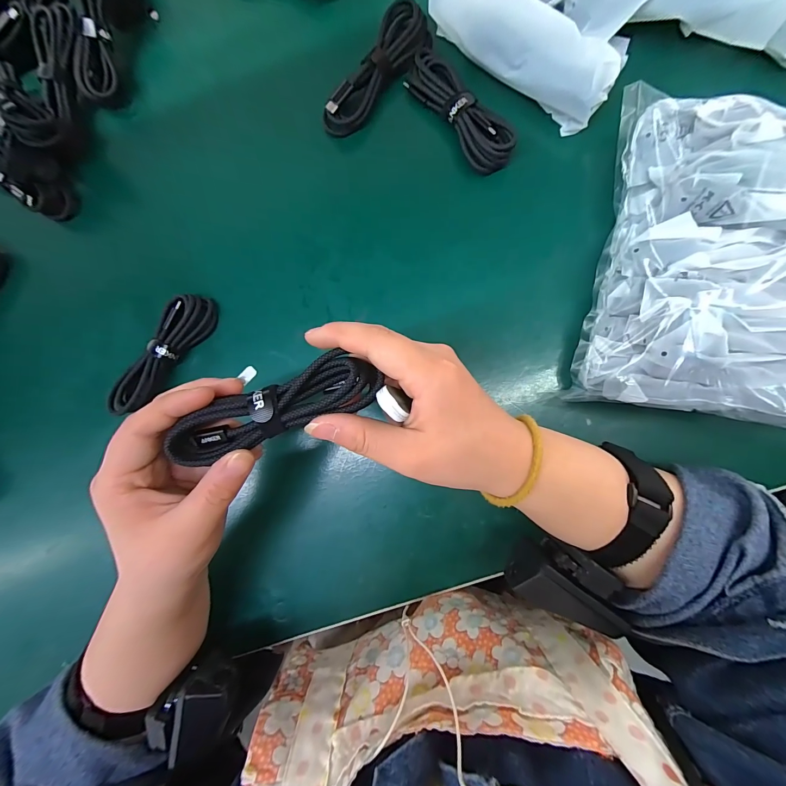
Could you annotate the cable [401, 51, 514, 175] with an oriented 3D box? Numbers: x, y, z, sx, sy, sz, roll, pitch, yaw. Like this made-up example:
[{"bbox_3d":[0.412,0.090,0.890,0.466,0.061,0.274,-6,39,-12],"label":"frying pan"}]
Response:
[{"bbox_3d":[0.052,-0.227,0.275,0.036,0.021,0.115,-39,87,2],"label":"cable"}]

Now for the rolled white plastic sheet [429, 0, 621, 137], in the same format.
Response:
[{"bbox_3d":[0.096,-0.263,0.258,0.149,0.042,0.029,37,91,4],"label":"rolled white plastic sheet"}]

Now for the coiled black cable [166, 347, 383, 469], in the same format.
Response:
[{"bbox_3d":[-0.059,0.007,0.173,0.108,0.019,0.030,-20,87,3],"label":"coiled black cable"}]

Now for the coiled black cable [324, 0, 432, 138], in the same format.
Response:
[{"bbox_3d":[-0.011,-0.264,0.277,0.033,0.023,0.110,37,91,4],"label":"coiled black cable"}]

